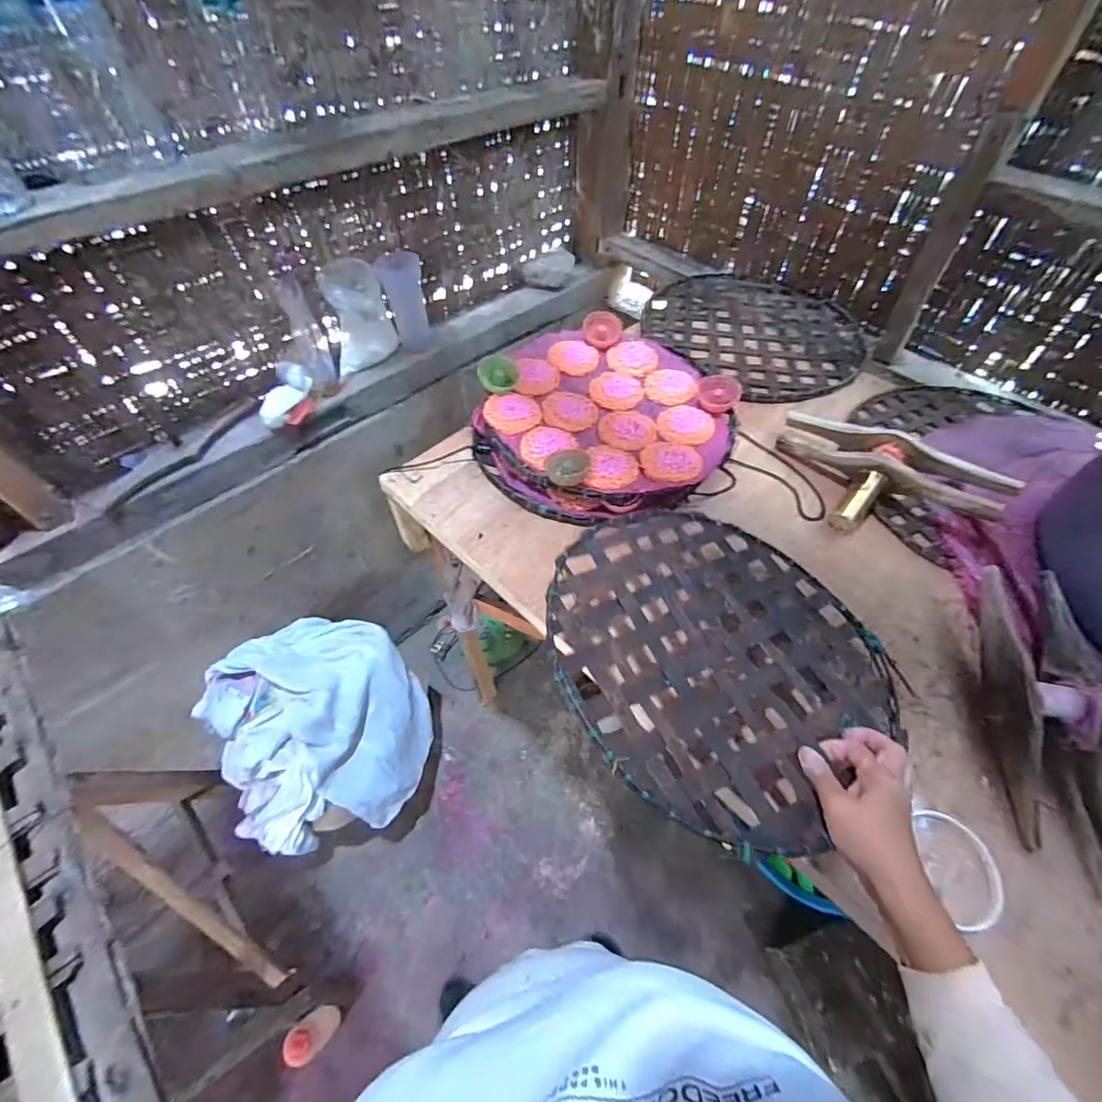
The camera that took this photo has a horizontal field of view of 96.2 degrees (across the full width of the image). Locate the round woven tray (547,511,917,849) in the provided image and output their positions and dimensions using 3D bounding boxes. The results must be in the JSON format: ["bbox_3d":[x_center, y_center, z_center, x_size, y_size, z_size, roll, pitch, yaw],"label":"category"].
[{"bbox_3d":[0.160,0.089,0.490,0.337,0.014,0.314,10,48,-11],"label":"round woven tray"}]

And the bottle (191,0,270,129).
[{"bbox_3d":[-0.426,-0.671,0.630,0.072,0.198,0.061,-20,57,-14],"label":"bottle"}]

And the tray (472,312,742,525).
[{"bbox_3d":[0.077,-0.198,0.732,0.358,0.067,0.371,28,59,18],"label":"tray"}]

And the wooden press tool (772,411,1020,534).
[{"bbox_3d":[0.413,-0.095,0.648,0.133,0.081,0.277,-34,47,-22],"label":"wooden press tool"}]

